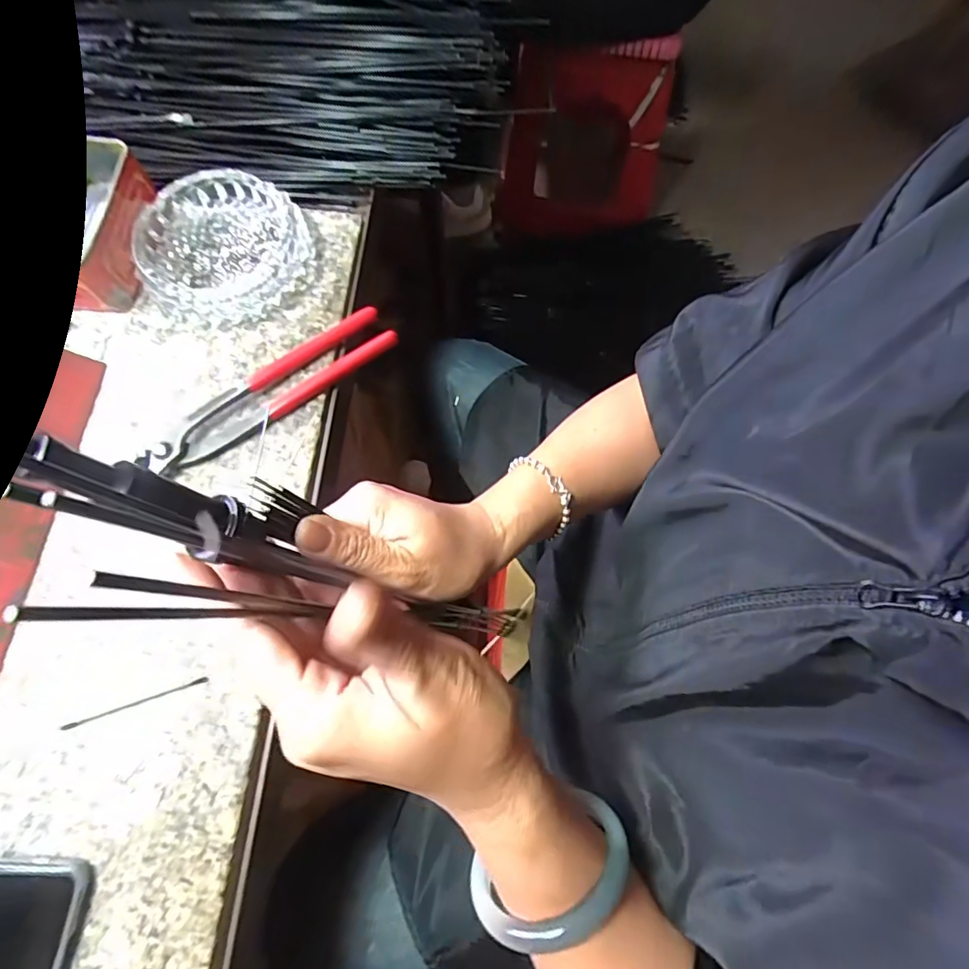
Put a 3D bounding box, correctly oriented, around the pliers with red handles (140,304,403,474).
[{"bbox_3d":[-0.151,-0.067,0.361,0.187,0.015,0.040,-33,75,-11],"label":"pliers with red handles"}]

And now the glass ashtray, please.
[{"bbox_3d":[-0.196,-0.181,0.384,0.117,0.031,0.120,0,71,0],"label":"glass ashtray"}]

